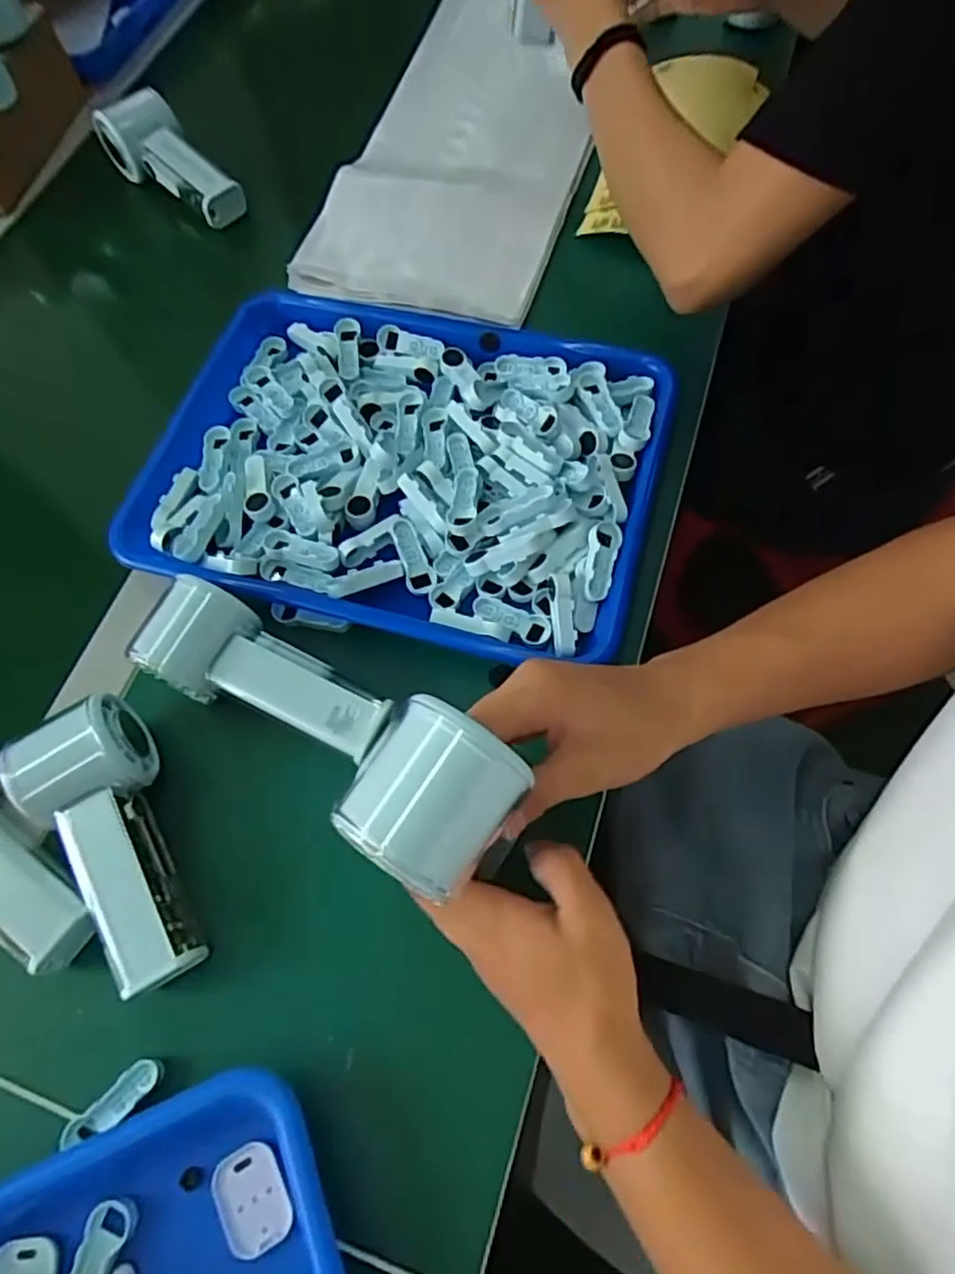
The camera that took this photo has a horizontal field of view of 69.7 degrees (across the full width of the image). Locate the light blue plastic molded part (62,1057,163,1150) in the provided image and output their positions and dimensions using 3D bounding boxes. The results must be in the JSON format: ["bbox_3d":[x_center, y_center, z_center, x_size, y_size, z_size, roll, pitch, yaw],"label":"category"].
[{"bbox_3d":[-0.175,0.226,0.332,0.016,0.011,0.048,41,76,20],"label":"light blue plastic molded part"}]

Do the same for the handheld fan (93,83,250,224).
[{"bbox_3d":[-0.260,-0.403,0.582,0.056,0.052,0.132,-43,69,-13],"label":"handheld fan"}]

